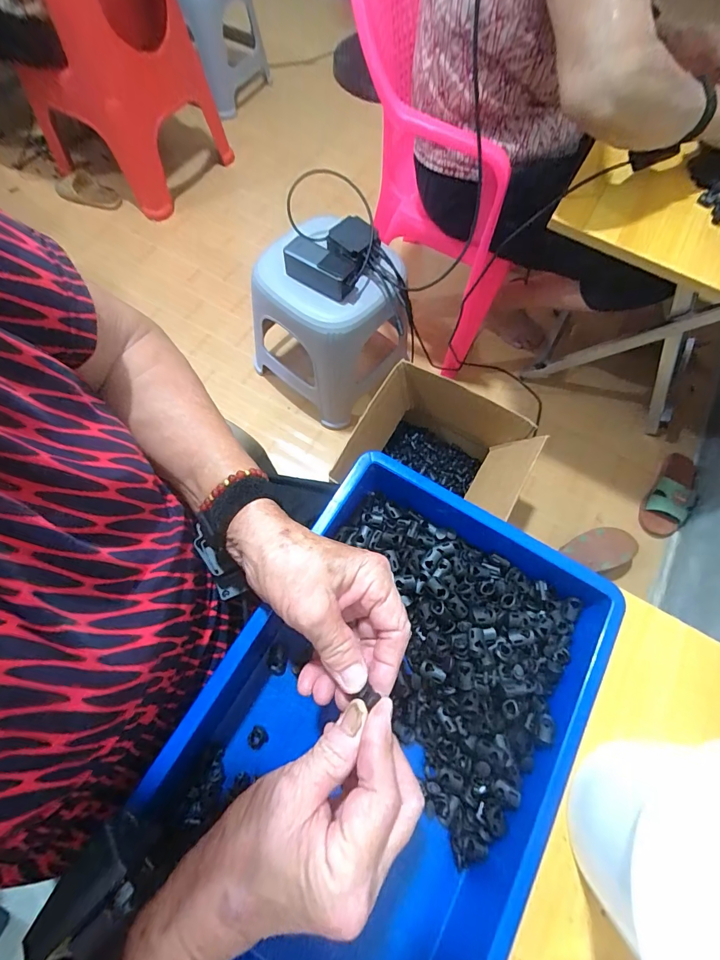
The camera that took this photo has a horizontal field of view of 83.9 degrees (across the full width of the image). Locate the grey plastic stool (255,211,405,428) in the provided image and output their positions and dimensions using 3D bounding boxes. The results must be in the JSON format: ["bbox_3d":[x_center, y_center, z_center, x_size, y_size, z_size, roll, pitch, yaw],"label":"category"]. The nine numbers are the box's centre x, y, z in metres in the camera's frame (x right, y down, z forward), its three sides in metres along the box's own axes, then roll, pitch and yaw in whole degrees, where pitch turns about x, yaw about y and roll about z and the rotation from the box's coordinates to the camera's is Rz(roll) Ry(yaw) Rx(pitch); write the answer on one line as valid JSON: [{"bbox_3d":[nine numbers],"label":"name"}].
[{"bbox_3d":[-0.071,-0.335,0.890,0.277,0.342,0.239,39,73,12],"label":"grey plastic stool"}]

